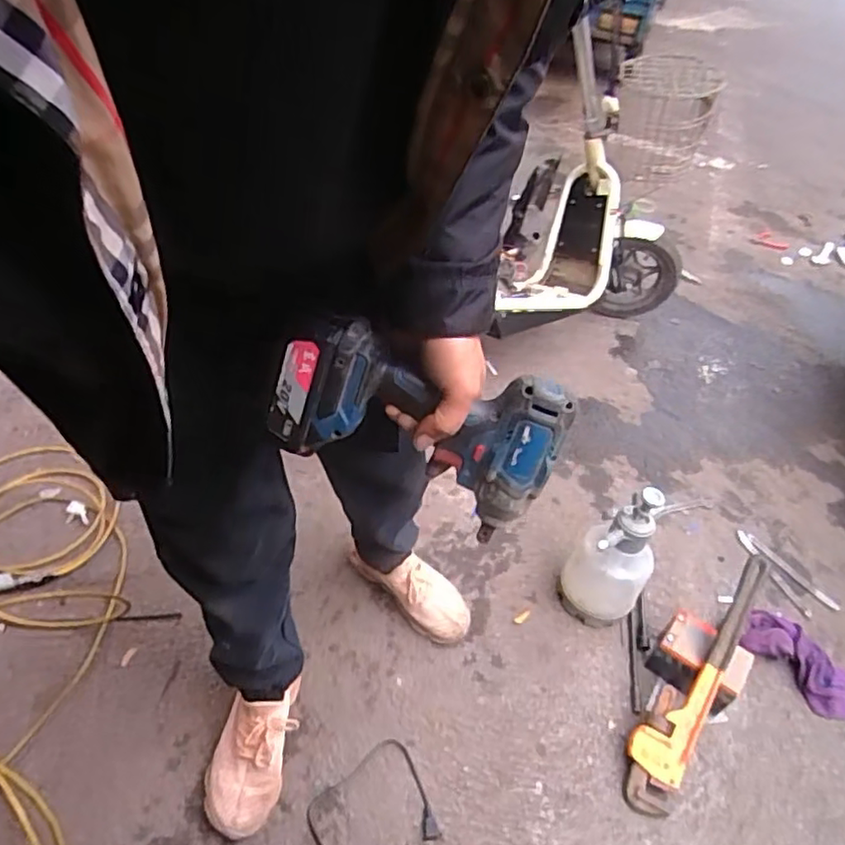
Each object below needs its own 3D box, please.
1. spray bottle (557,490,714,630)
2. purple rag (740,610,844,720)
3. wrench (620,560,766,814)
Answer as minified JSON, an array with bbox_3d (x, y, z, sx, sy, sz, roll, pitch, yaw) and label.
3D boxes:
[{"bbox_3d":[0.376,0.261,1.230,0.157,0.331,0.122,23,48,14],"label":"spray bottle"},{"bbox_3d":[0.763,0.487,1.290,0.231,0.048,0.141,31,50,21],"label":"purple rag"},{"bbox_3d":[0.512,0.464,1.165,0.101,0.047,0.515,33,70,22],"label":"wrench"}]

